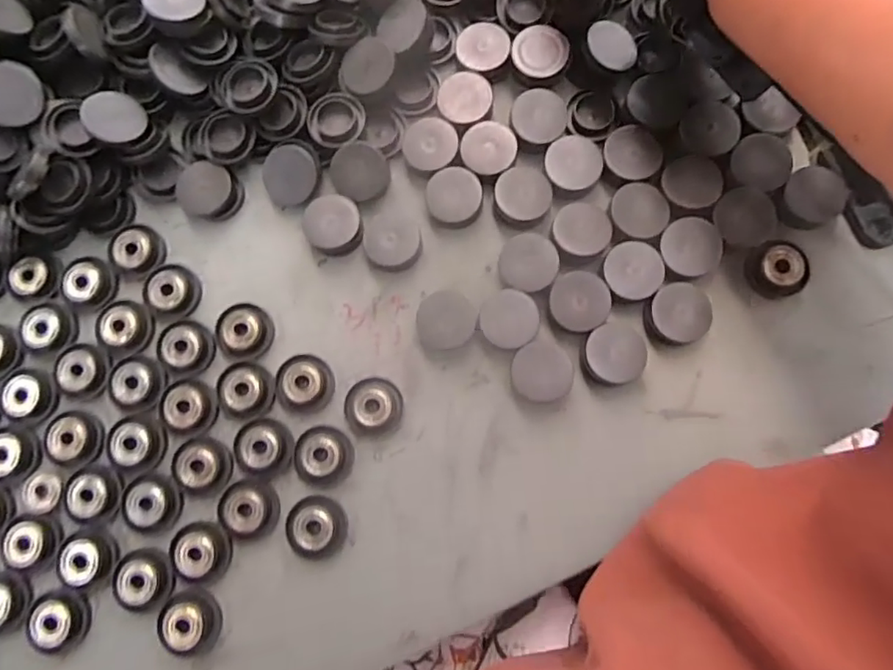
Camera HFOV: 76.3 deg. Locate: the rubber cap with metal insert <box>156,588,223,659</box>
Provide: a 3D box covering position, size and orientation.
[{"bbox_3d":[-0.138,0.154,0.302,0.032,0.009,0.033,-1,81,3],"label":"rubber cap with metal insert"}]

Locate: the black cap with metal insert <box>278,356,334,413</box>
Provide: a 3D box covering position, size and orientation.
[{"bbox_3d":[-0.080,0.027,0.319,0.032,0.008,0.032,-1,81,3],"label":"black cap with metal insert"}]

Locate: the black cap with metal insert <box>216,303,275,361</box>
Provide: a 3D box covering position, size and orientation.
[{"bbox_3d":[-0.117,-0.003,0.326,0.033,0.009,0.031,-1,81,3],"label":"black cap with metal insert"}]

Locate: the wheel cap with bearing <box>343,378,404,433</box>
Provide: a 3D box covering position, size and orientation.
[{"bbox_3d":[-0.041,0.039,0.316,0.031,0.009,0.029,-7,81,2],"label":"wheel cap with bearing"}]

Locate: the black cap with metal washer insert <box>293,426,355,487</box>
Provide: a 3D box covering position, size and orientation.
[{"bbox_3d":[-0.069,0.067,0.312,0.032,0.011,0.032,-1,81,3],"label":"black cap with metal washer insert"}]

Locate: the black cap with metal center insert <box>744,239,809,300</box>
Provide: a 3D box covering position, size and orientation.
[{"bbox_3d":[0.185,-0.037,0.315,0.035,0.008,0.031,-12,80,1],"label":"black cap with metal center insert"}]

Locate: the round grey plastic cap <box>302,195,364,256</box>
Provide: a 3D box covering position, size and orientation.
[{"bbox_3d":[-0.066,-0.064,0.330,0.032,0.012,0.036,-17,80,0],"label":"round grey plastic cap"}]

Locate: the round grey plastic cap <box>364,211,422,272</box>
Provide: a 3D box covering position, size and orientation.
[{"bbox_3d":[-0.031,-0.055,0.328,0.031,0.012,0.033,-1,81,3],"label":"round grey plastic cap"}]

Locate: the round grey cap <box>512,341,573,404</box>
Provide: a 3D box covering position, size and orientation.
[{"bbox_3d":[0.053,0.020,0.314,0.033,0.011,0.032,-1,81,3],"label":"round grey cap"}]

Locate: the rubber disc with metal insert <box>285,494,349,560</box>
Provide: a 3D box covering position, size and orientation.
[{"bbox_3d":[-0.071,0.104,0.307,0.031,0.015,0.032,-1,81,3],"label":"rubber disc with metal insert"}]

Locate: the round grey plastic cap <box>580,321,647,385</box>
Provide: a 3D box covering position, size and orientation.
[{"bbox_3d":[0.091,0.011,0.311,0.034,0.012,0.032,-1,81,3],"label":"round grey plastic cap"}]

